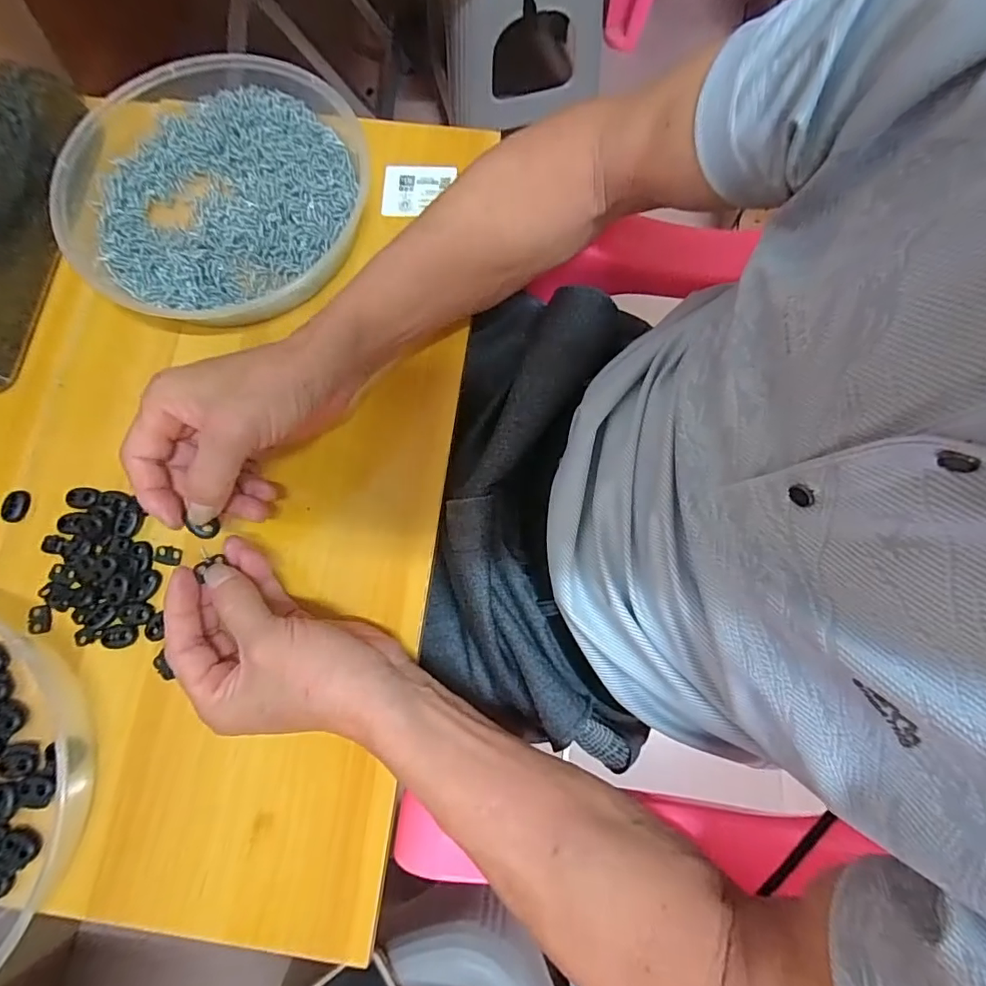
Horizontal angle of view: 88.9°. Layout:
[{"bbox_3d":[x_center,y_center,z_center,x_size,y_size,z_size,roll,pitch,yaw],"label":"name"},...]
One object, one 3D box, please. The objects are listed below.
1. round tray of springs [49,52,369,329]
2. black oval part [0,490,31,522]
[{"bbox_3d":[-0.219,-0.240,0.388,0.220,0.042,0.219,0,76,1],"label":"round tray of springs"},{"bbox_3d":[-0.332,0.009,0.350,0.011,0.008,0.022,6,77,2],"label":"black oval part"}]

